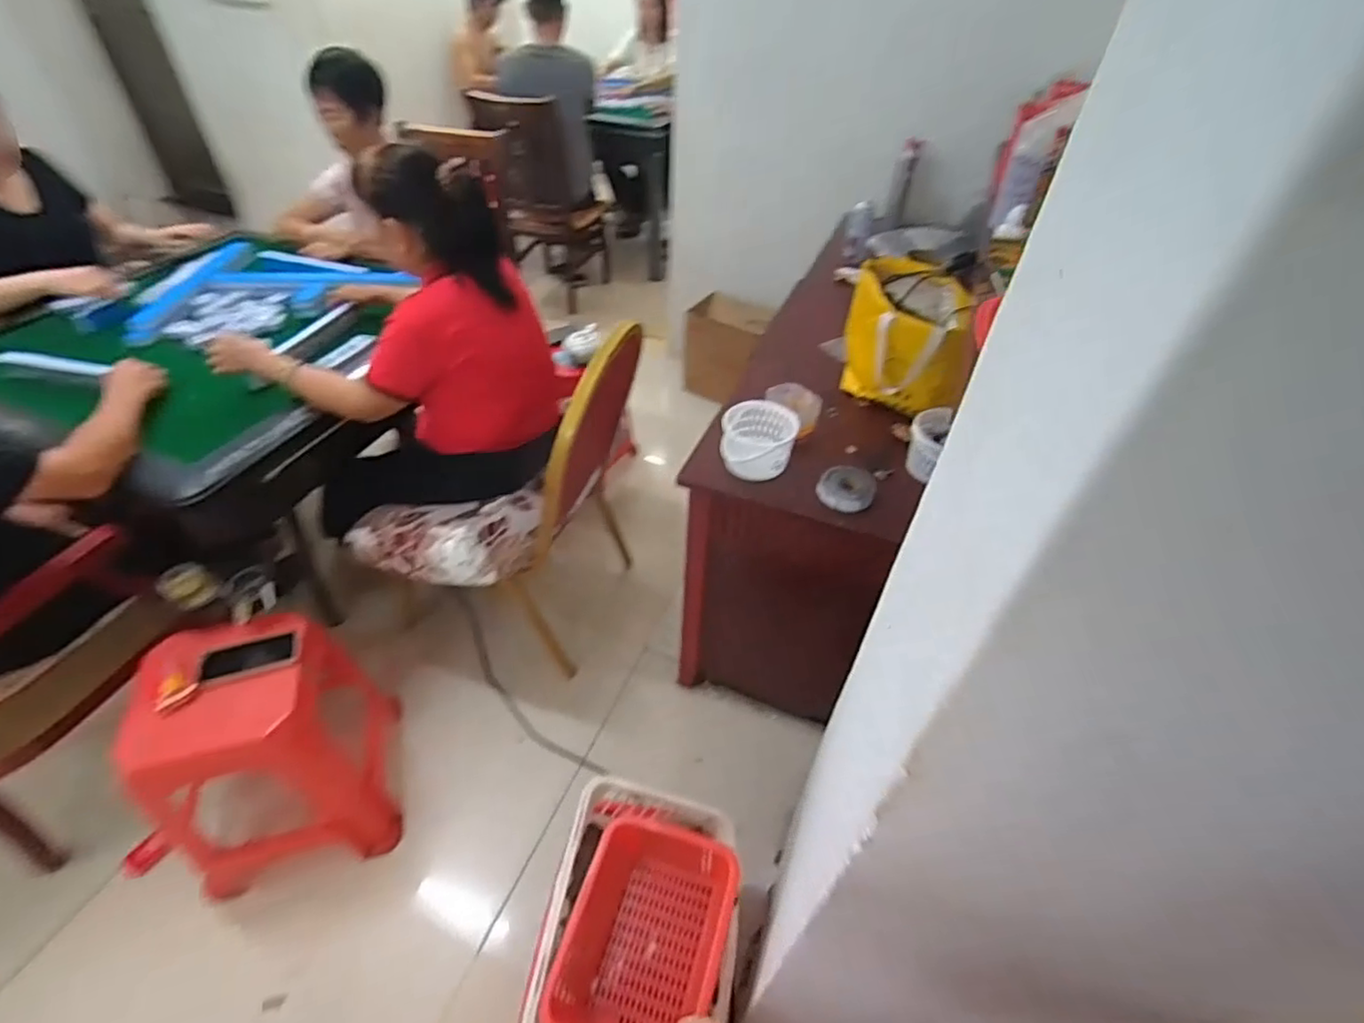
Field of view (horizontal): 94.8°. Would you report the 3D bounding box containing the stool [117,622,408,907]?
[{"bbox_3d":[-0.862,0.491,1.313,0.384,0.483,0.356,-12,46,-16],"label":"stool"}]

